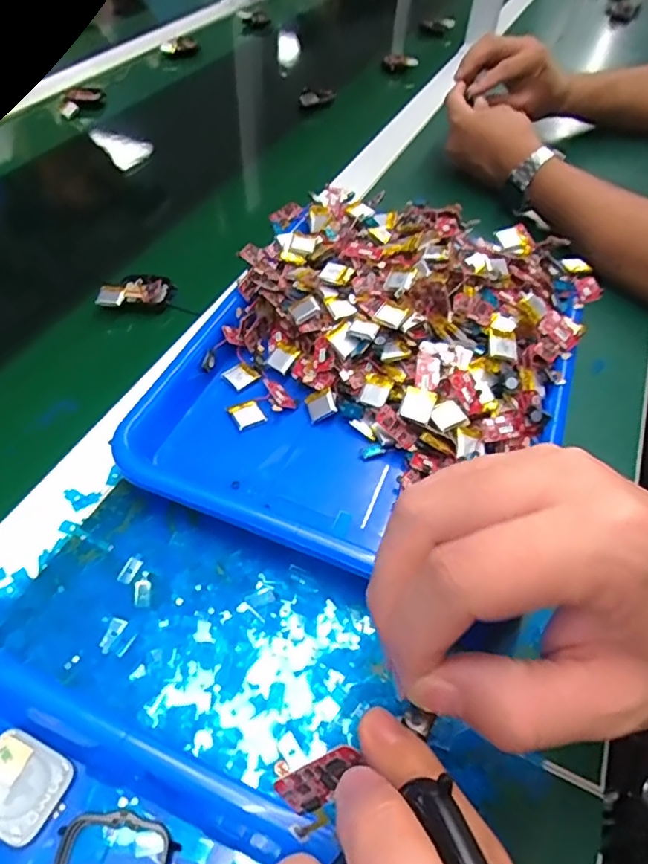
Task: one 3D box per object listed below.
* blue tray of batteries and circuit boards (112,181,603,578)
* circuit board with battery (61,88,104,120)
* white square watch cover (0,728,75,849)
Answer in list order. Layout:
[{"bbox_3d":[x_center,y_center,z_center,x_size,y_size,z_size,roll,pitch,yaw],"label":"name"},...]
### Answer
[{"bbox_3d":[0.040,-0.059,0.386,0.252,0.061,0.321,20,53,11],"label":"blue tray of batteries and circuit boards"},{"bbox_3d":[-0.301,-0.408,0.690,0.030,0.029,0.058,24,54,14],"label":"circuit board with battery"},{"bbox_3d":[-0.131,0.149,0.236,0.039,0.004,0.033,23,53,14],"label":"white square watch cover"}]

